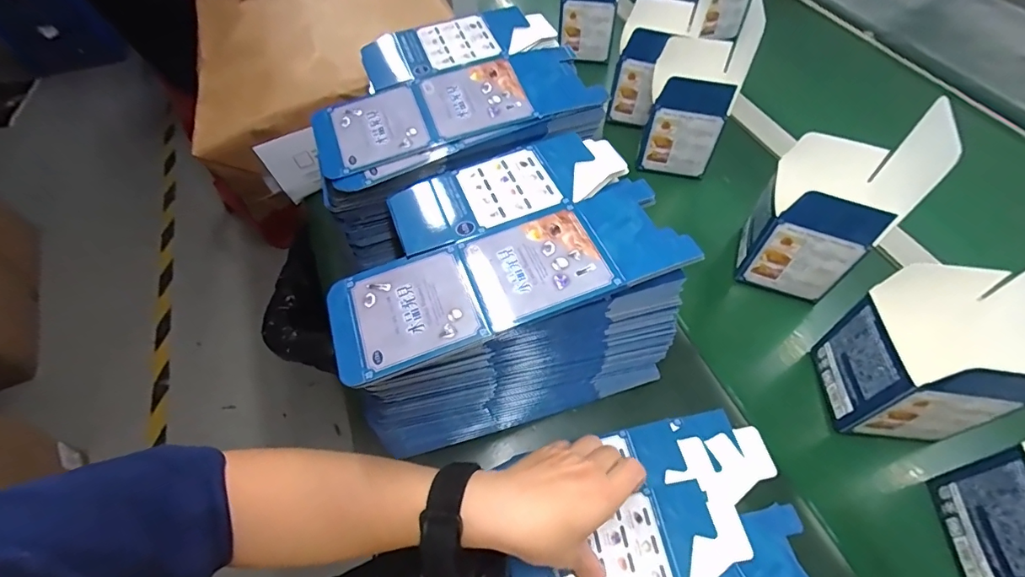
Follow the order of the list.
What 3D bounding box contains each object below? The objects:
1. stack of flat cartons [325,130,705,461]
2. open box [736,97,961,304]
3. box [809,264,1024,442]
[{"bbox_3d":[-0.010,0.005,0.394,0.242,0.149,0.167,-17,55,-7],"label":"stack of flat cartons"},{"bbox_3d":[0.278,-0.080,0.434,0.105,0.161,0.094,19,59,17],"label":"open box"},{"bbox_3d":[0.322,0.041,0.353,0.098,0.178,0.093,-1,55,4],"label":"box"}]

